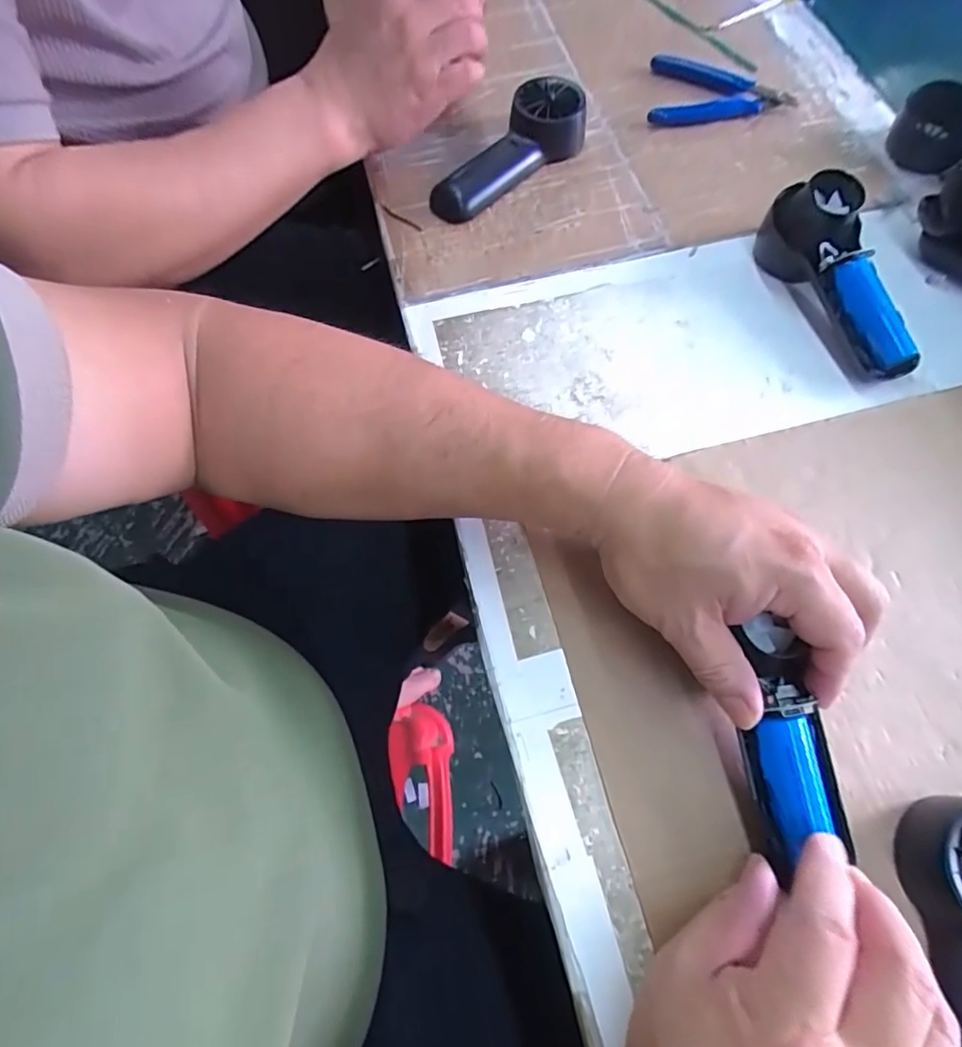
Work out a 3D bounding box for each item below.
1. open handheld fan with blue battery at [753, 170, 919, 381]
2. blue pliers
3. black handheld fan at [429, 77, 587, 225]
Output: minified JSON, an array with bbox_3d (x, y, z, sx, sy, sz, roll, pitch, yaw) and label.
[{"bbox_3d":[0.242,-0.166,0.388,0.050,0.051,0.147,-17,68,-5],"label":"open handheld fan with blue battery"},{"bbox_3d":[0.205,-0.362,0.490,0.120,0.014,0.071,6,68,4],"label":"blue pliers"},{"bbox_3d":[0.018,-0.289,0.448,0.145,0.036,0.049,-37,72,-13],"label":"black handheld fan"}]

